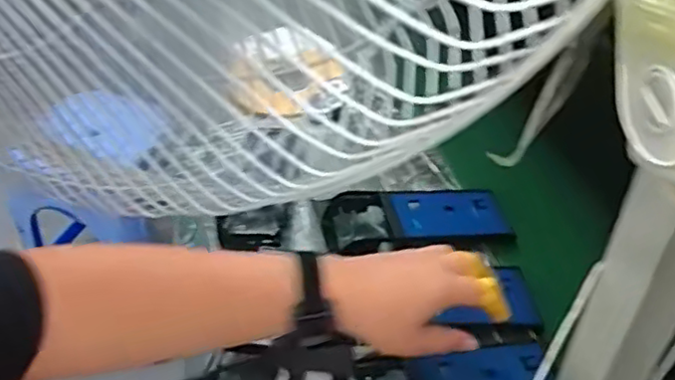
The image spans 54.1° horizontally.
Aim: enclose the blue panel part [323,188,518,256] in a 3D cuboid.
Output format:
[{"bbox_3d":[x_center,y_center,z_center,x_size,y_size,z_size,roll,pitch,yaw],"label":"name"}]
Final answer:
[{"bbox_3d":[0.090,0.033,0.761,0.203,0.032,0.072,-5,43,-4],"label":"blue panel part"}]

